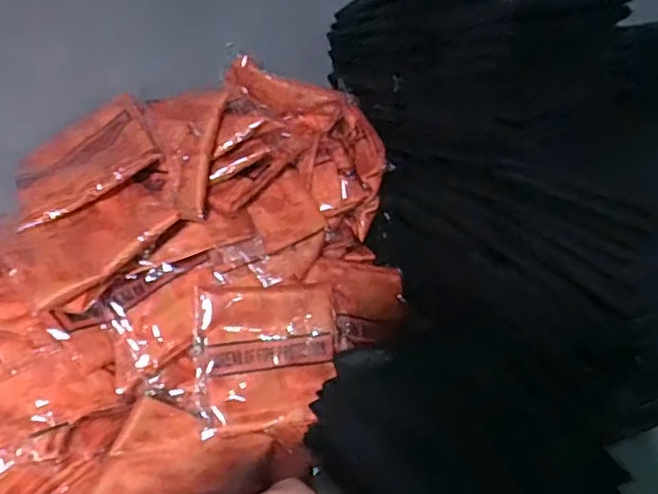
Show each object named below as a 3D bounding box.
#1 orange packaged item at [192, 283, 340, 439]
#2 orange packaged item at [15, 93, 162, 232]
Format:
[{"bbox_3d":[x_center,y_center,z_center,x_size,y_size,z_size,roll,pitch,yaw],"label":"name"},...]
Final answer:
[{"bbox_3d":[-0.051,0.092,0.548,0.132,0.023,0.122,-5,77,-20],"label":"orange packaged item"},{"bbox_3d":[-0.212,-0.079,0.538,0.120,0.018,0.119,-29,44,-4],"label":"orange packaged item"}]

